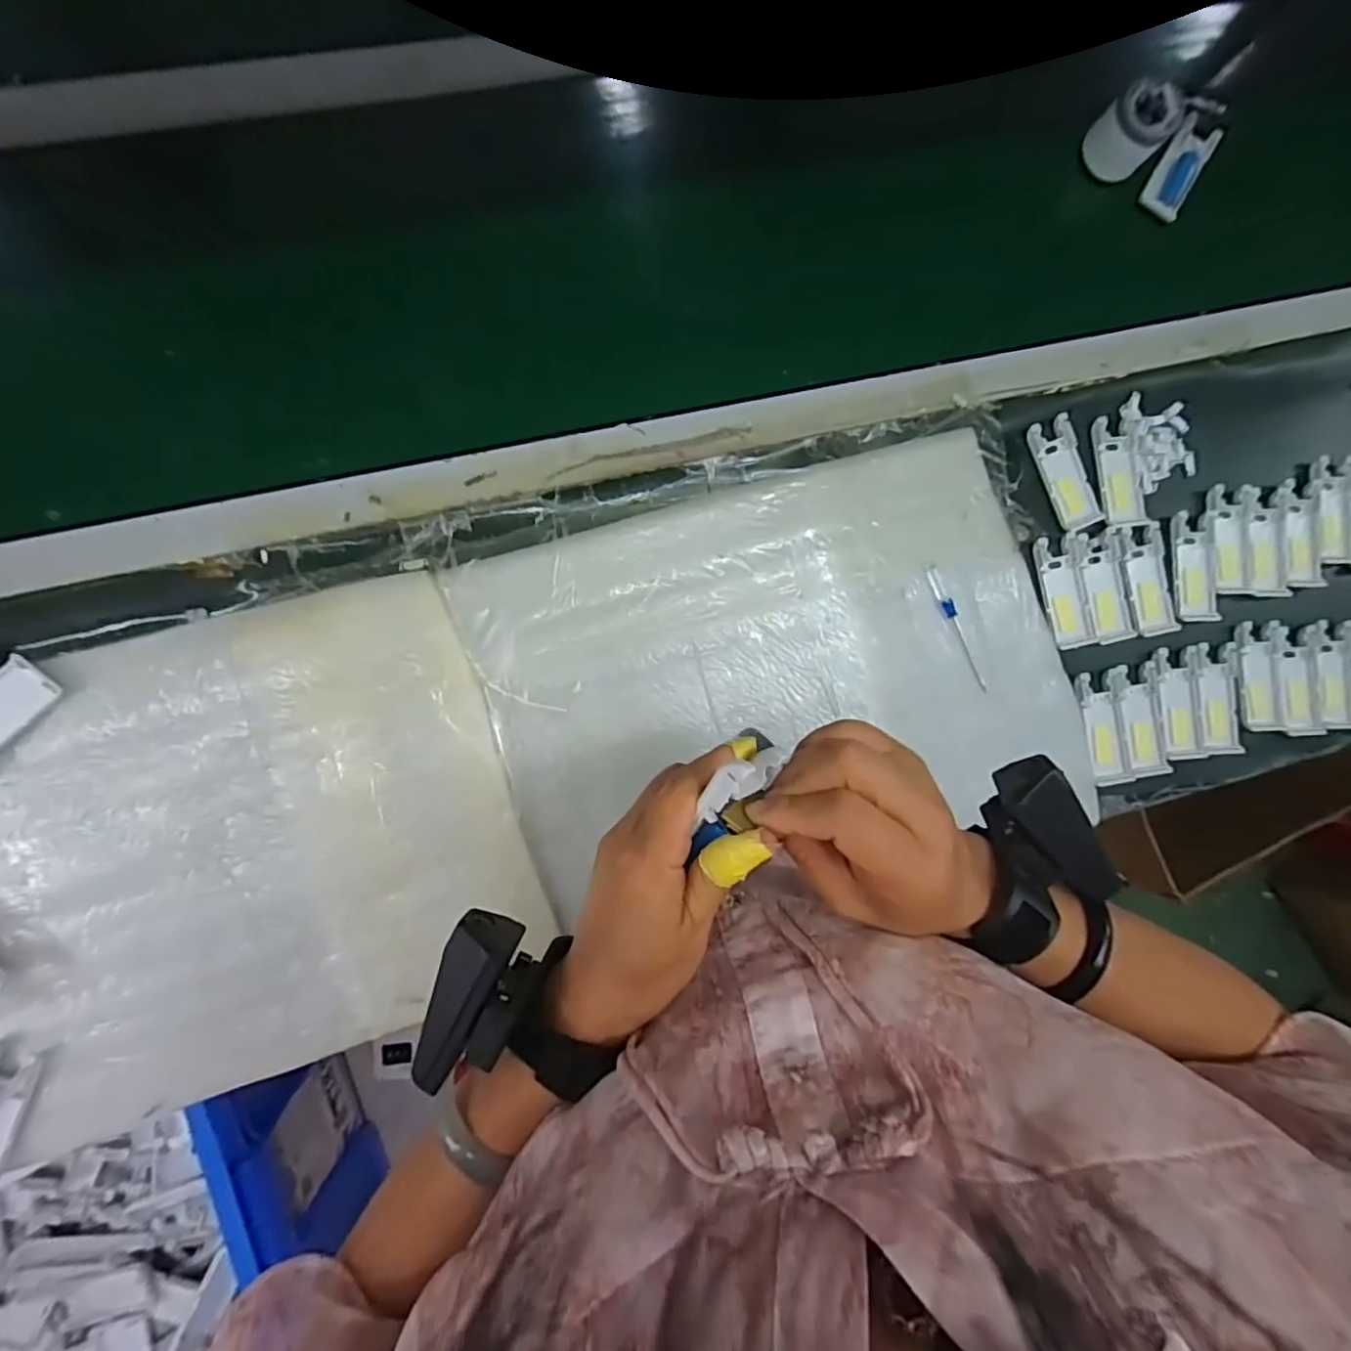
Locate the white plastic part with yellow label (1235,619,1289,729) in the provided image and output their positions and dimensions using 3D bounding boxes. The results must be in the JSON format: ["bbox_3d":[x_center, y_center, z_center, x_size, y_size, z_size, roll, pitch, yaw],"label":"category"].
[{"bbox_3d":[0.565,0.002,0.578,0.044,0.006,0.105,-6,89,-7],"label":"white plastic part with yellow label"}]

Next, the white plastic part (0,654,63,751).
[{"bbox_3d":[-0.501,0.026,0.443,0.041,0.008,0.080,44,84,-4],"label":"white plastic part"}]

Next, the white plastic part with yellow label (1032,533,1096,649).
[{"bbox_3d":[0.367,-0.079,0.563,0.042,0.007,0.105,-10,90,-7],"label":"white plastic part with yellow label"}]

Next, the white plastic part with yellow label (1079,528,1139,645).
[{"bbox_3d":[0.407,-0.084,0.564,0.042,0.006,0.103,-12,90,-7],"label":"white plastic part with yellow label"}]

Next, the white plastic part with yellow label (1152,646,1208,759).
[{"bbox_3d":[0.480,0.026,0.570,0.041,0.007,0.105,-9,90,-7],"label":"white plastic part with yellow label"}]

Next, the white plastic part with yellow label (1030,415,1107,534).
[{"bbox_3d":[0.368,-0.190,0.563,0.044,0.007,0.104,-23,91,-7],"label":"white plastic part with yellow label"}]

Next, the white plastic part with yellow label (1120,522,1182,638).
[{"bbox_3d":[0.452,-0.091,0.567,0.046,0.006,0.102,-12,90,-7],"label":"white plastic part with yellow label"}]

